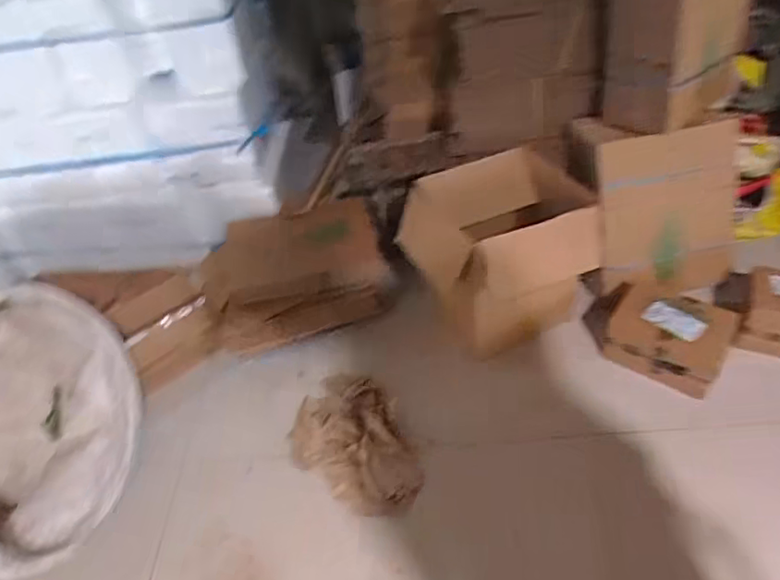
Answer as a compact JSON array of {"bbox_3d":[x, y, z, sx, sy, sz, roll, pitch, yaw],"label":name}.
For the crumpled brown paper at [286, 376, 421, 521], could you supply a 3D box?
[{"bbox_3d":[-0.101,0.366,1.406,0.274,0.059,0.395,-17,42,-9],"label":"crumpled brown paper"}]

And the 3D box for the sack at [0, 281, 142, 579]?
[{"bbox_3d":[-0.843,0.287,1.240,0.415,0.414,0.573,-6,42,2],"label":"sack"}]

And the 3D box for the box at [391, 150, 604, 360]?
[{"bbox_3d":[0.277,-0.084,1.551,0.472,0.363,0.374,-19,43,-12],"label":"box"}]

